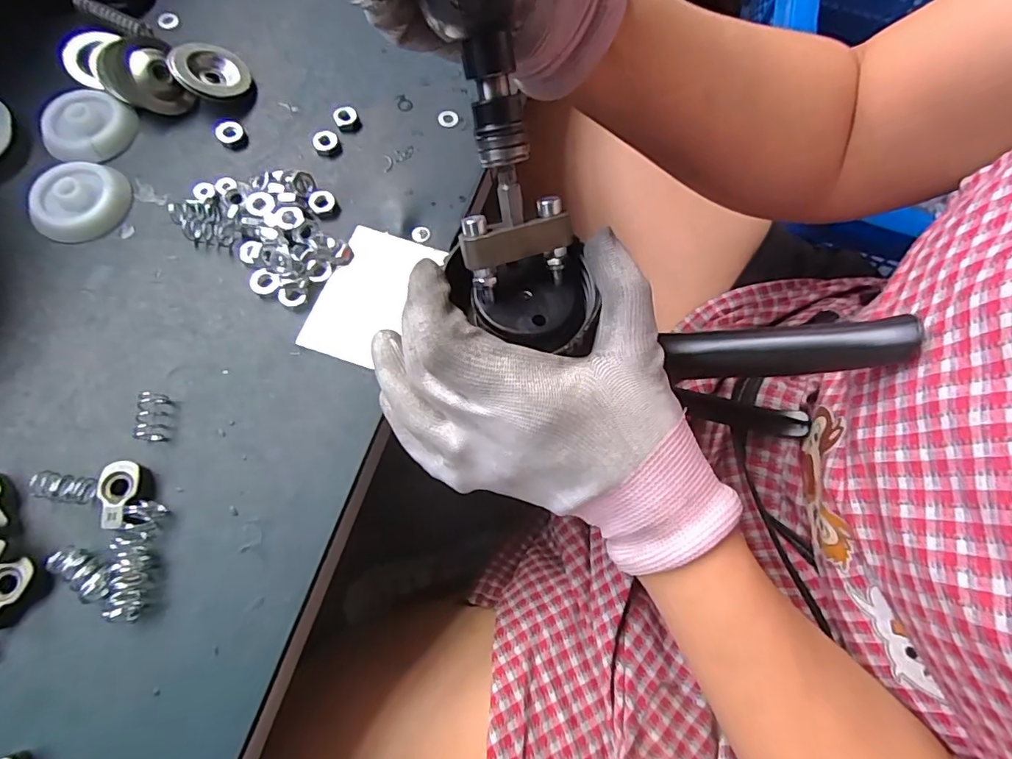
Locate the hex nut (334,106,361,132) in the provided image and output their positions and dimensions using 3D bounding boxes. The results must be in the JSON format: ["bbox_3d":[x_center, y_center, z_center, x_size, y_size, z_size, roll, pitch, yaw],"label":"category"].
[{"bbox_3d":[-0.094,-0.154,0.302,0.013,0.006,0.015,-20,75,-10],"label":"hex nut"}]

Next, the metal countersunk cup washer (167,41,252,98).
[{"bbox_3d":[-0.172,-0.179,0.298,0.040,0.008,0.040,-22,78,-35],"label":"metal countersunk cup washer"}]

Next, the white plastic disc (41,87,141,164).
[{"bbox_3d":[-0.236,-0.143,0.290,0.046,0.016,0.046,1,72,-3],"label":"white plastic disc"}]

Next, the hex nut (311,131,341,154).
[{"bbox_3d":[-0.104,-0.137,0.295,0.014,0.005,0.014,-20,75,-10],"label":"hex nut"}]

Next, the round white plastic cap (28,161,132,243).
[{"bbox_3d":[-0.229,-0.097,0.274,0.048,0.014,0.048,1,72,-3],"label":"round white plastic cap"}]

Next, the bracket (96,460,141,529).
[{"bbox_3d":[-0.171,0.051,0.226,0.015,0.009,0.028,-1,72,-4],"label":"bracket"}]

